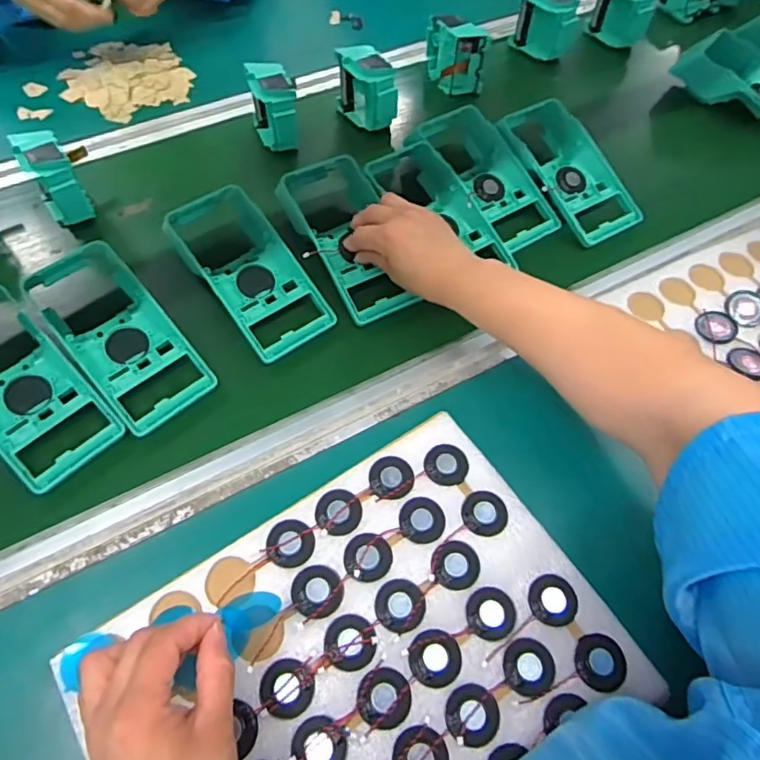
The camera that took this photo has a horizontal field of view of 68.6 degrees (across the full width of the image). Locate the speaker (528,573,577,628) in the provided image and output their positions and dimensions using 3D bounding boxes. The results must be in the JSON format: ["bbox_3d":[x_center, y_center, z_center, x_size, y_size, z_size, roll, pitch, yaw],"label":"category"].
[{"bbox_3d":[0.120,0.152,0.387,0.032,0.004,0.032,1,58,-1],"label":"speaker"}]

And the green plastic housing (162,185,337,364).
[{"bbox_3d":[-0.128,-0.108,0.521,0.087,0.043,0.190,-33,65,-20],"label":"green plastic housing"}]

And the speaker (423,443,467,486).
[{"bbox_3d":[0.052,0.065,0.433,0.033,0.004,0.034,1,58,-1],"label":"speaker"}]

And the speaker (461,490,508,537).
[{"bbox_3d":[0.078,0.099,0.415,0.033,0.004,0.033,-9,59,-7],"label":"speaker"}]

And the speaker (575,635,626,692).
[{"bbox_3d":[0.147,0.189,0.372,0.033,0.006,0.033,2,58,0],"label":"speaker"}]

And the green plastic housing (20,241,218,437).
[{"bbox_3d":[-0.226,-0.040,0.479,0.085,0.051,0.178,-37,66,-22],"label":"green plastic housing"}]

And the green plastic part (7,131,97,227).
[{"bbox_3d":[-0.326,-0.200,0.558,0.042,0.075,0.058,-33,64,-20],"label":"green plastic part"}]

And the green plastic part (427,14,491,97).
[{"bbox_3d":[0.095,-0.407,0.697,0.052,0.074,0.068,-16,60,-11],"label":"green plastic part"}]

